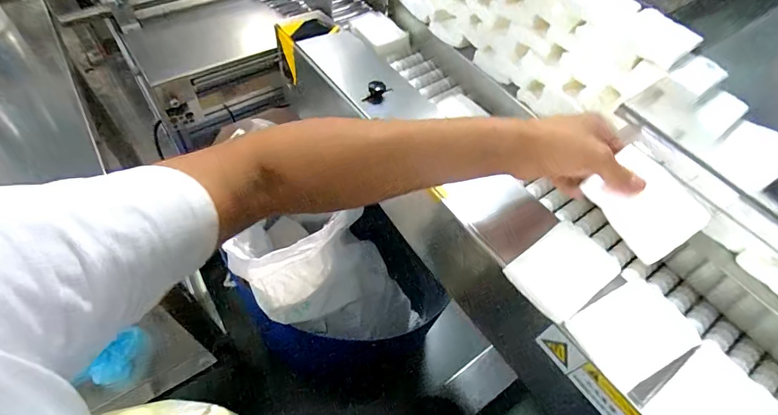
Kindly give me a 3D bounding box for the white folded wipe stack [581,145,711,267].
[{"bbox_3d":[0.257,-0.004,0.412,0.078,0.009,0.101,-39,80,-1],"label":"white folded wipe stack"}]

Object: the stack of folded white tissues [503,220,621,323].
[{"bbox_3d":[0.177,0.063,0.417,0.103,0.006,0.073,-31,64,-22],"label":"stack of folded white tissues"}]

